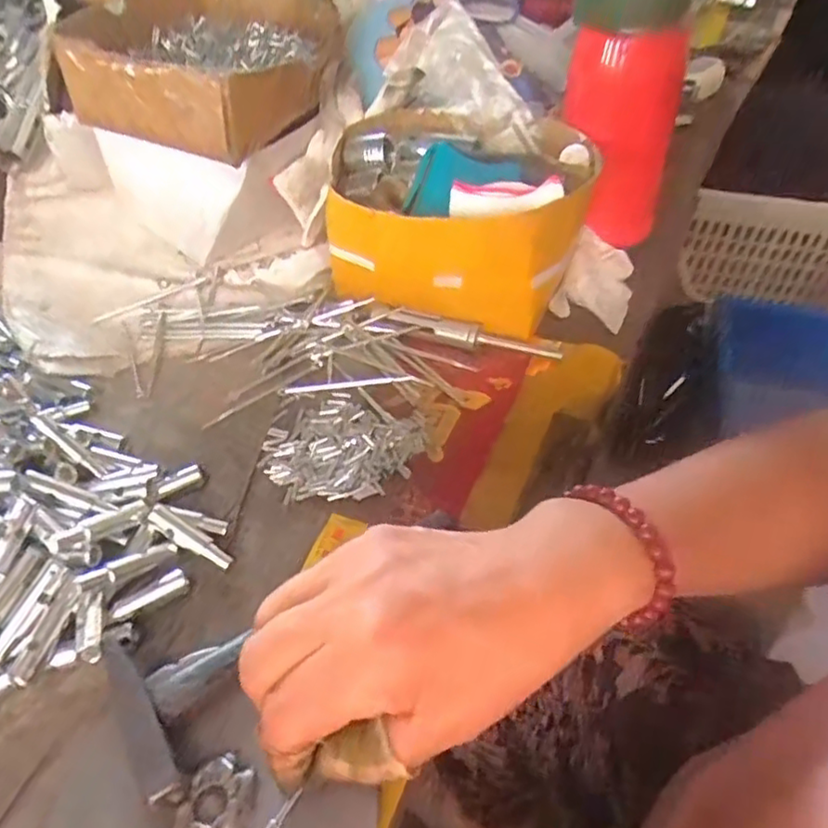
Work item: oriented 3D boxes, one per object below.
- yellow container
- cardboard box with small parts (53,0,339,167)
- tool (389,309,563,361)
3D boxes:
[{"bbox_3d":[0.030,-0.141,0.472,0.179,0.095,0.146,10,49,7],"label":"yellow container"},{"bbox_3d":[-0.154,-0.276,0.500,0.185,0.057,0.181,18,50,14],"label":"cardboard box with small parts"},{"bbox_3d":[0.041,-0.053,0.448,0.120,0.010,0.015,15,49,12],"label":"tool"}]

